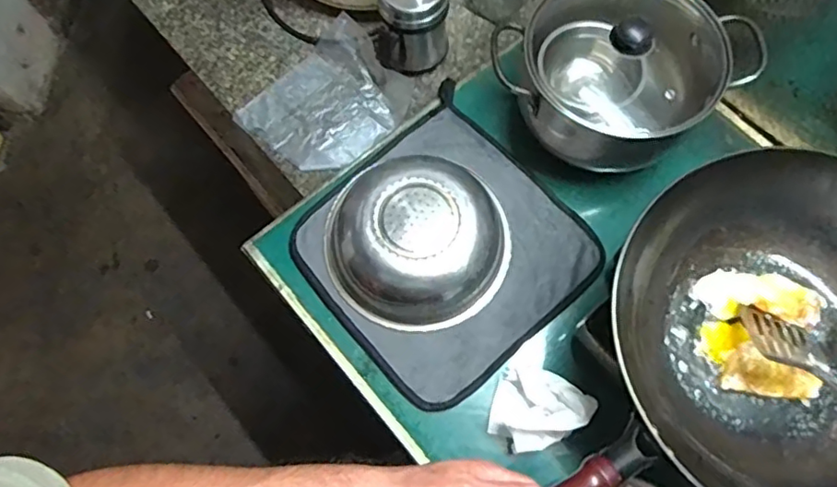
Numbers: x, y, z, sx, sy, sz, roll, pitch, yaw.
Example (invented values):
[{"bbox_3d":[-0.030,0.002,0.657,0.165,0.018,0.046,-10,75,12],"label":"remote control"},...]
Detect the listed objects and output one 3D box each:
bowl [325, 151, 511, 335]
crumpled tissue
[{"bbox_3d":[-0.001,-0.007,0.661,0.201,0.075,0.196,0,72,1],"label":"bowl"},{"bbox_3d":[0.122,0.168,0.615,0.099,0.050,0.089,-41,75,-11],"label":"crumpled tissue"}]

